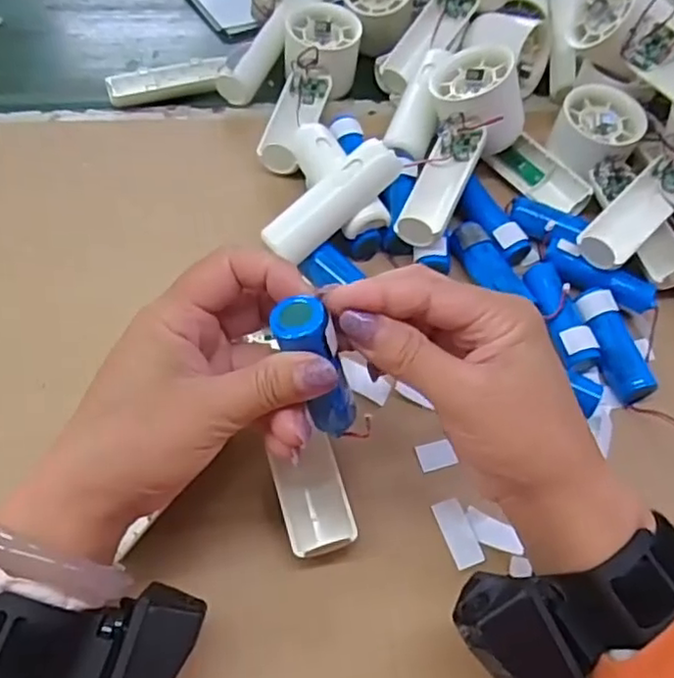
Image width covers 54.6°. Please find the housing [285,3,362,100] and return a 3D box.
[{"bbox_3d":[-0.013,-0.222,0.508,0.055,0.043,0.058,4,58,-6],"label":"housing"}]

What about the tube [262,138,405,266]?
[{"bbox_3d":[-0.003,-0.087,0.412,0.096,0.024,0.026,-40,68,-3],"label":"tube"}]

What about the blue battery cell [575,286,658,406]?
[{"bbox_3d":[0.168,0.002,0.401,0.024,0.016,0.075,-7,60,-12],"label":"blue battery cell"}]

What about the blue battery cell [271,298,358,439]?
[{"bbox_3d":[-0.007,0.015,0.275,0.022,0.069,0.021,-6,47,7],"label":"blue battery cell"}]

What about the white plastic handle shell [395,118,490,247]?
[{"bbox_3d":[0.068,-0.103,0.421,0.031,0.022,0.093,24,59,7],"label":"white plastic handle shell"}]

